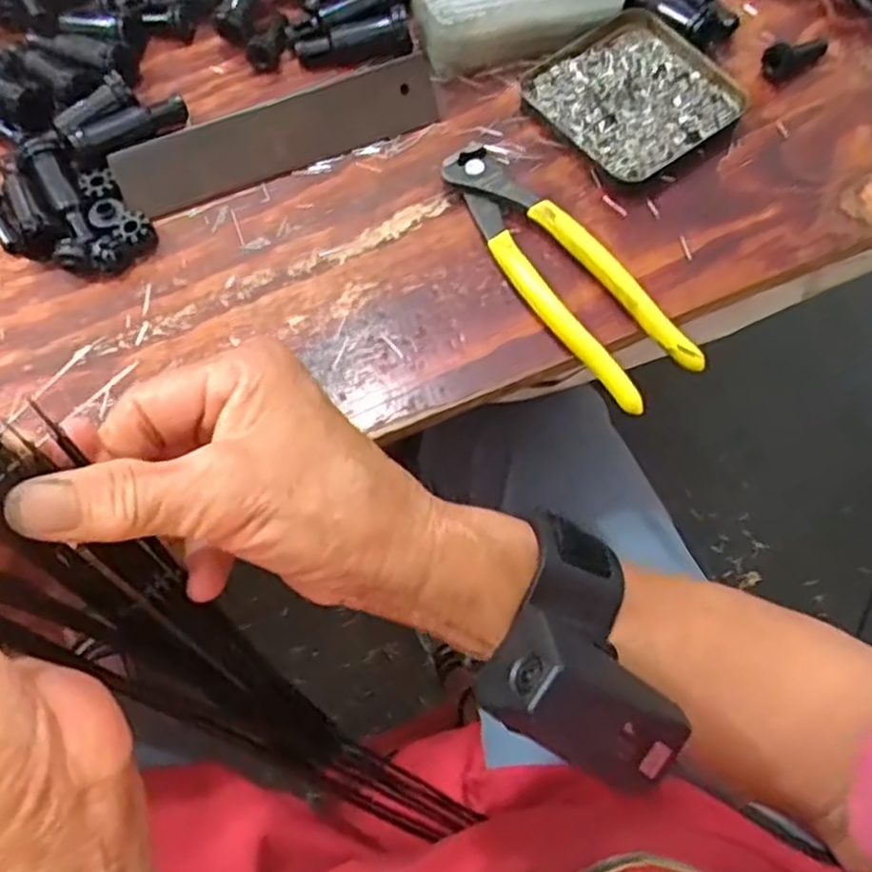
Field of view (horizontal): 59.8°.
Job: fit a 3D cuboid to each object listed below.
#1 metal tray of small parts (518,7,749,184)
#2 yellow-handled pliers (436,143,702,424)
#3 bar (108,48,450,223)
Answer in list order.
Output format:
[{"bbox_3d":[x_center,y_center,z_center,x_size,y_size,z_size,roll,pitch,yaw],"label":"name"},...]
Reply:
[{"bbox_3d":[0.107,-0.188,0.419,0.093,0.012,0.096,-33,71,-12],"label":"metal tray of small parts"},{"bbox_3d":[0.060,-0.083,0.376,0.044,0.016,0.161,-33,71,-11],"label":"yellow-handled pliers"},{"bbox_3d":[-0.083,-0.161,0.408,0.172,0.036,0.006,-21,29,-5],"label":"bar"}]

